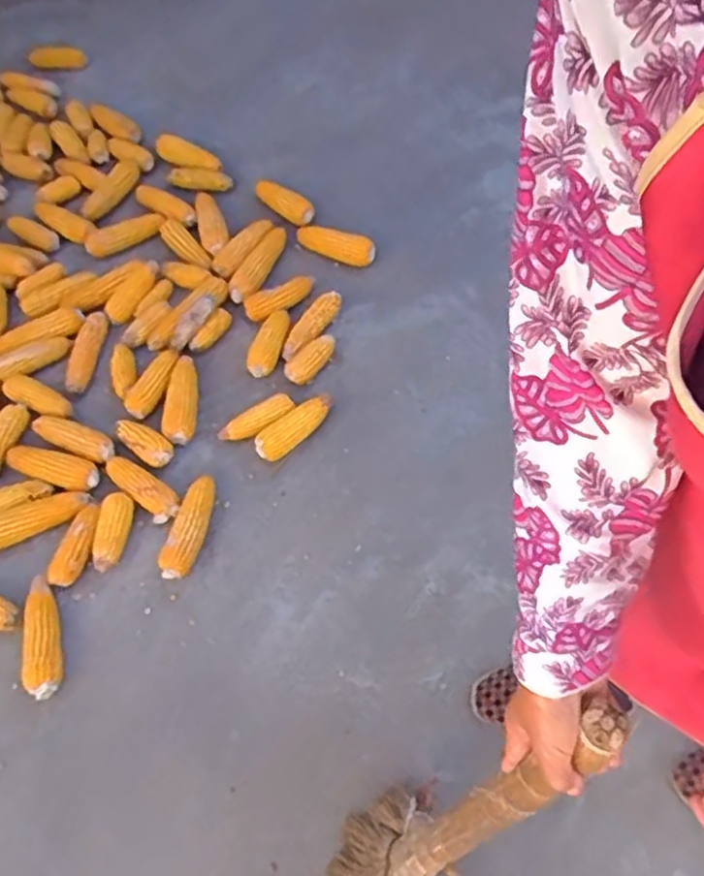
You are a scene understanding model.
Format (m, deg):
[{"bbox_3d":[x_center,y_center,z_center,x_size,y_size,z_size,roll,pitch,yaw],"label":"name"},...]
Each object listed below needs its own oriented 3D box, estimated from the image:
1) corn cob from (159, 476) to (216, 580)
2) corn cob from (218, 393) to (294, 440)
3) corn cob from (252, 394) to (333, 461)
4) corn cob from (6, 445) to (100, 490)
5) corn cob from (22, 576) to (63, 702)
[{"bbox_3d":[-0.290,0.156,1.260,0.061,0.059,0.200,9,60,9],"label":"corn cob"},{"bbox_3d":[-0.186,-0.035,1.371,0.147,0.036,0.049,-26,61,-12],"label":"corn cob"},{"bbox_3d":[-0.107,-0.025,1.354,0.181,0.056,0.055,-39,64,-18],"label":"corn cob"},{"bbox_3d":[-0.560,0.048,1.302,0.187,0.054,0.069,12,61,13],"label":"corn cob"},{"bbox_3d":[-0.513,0.327,1.172,0.058,0.043,0.206,-15,58,-3],"label":"corn cob"}]

